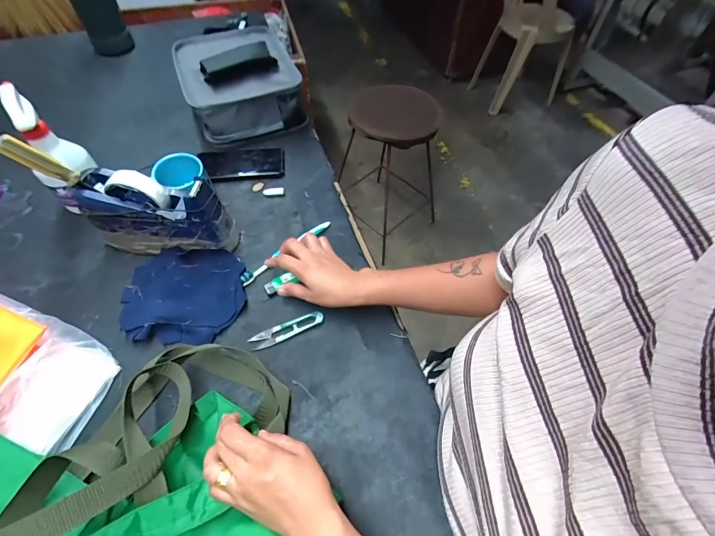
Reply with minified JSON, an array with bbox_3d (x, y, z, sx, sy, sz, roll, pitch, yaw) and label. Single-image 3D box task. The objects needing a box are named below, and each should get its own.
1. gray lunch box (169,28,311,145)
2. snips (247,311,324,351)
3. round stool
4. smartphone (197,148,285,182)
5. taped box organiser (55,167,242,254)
[{"bbox_3d":[-0.244,-0.390,0.739,0.211,0.121,0.288,-19,58,-13],"label":"gray lunch box"},{"bbox_3d":[-0.097,0.085,0.492,0.102,0.008,0.022,-20,58,-13],"label":"snips"},{"bbox_3d":[0.127,-0.410,1.450,0.377,0.593,0.369,-35,63,-21],"label":"round stool"},{"bbox_3d":[-0.217,-0.197,0.675,0.154,0.013,0.078,-6,56,-4],"label":"smartphone"},{"bbox_3d":[-0.293,-0.080,0.528,0.204,0.119,0.067,6,56,3],"label":"taped box organiser"}]

